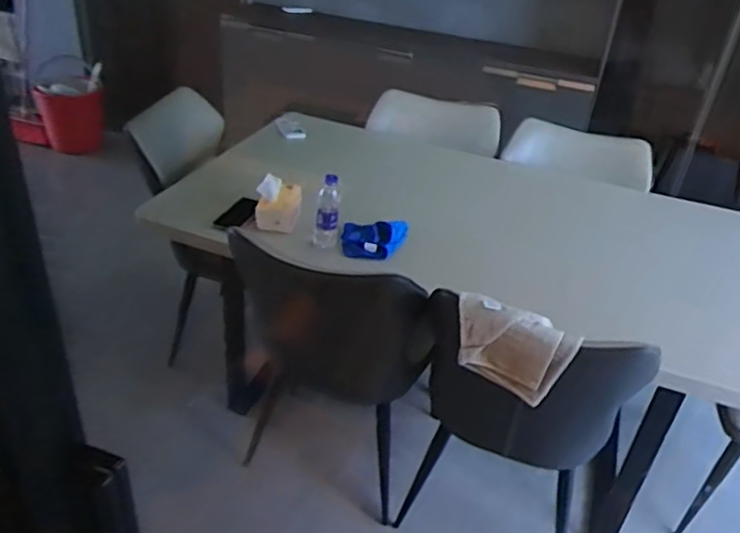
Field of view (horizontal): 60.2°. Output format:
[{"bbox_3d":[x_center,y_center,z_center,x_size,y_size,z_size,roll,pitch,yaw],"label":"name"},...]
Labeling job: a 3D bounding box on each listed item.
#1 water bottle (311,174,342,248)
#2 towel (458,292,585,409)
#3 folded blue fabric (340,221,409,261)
[{"bbox_3d":[-0.102,-0.131,1.519,0.057,0.162,0.066,6,34,-1],"label":"water bottle"},{"bbox_3d":[0.268,0.151,1.202,0.212,0.144,0.097,13,34,9],"label":"towel"},{"bbox_3d":[0.012,-0.069,1.553,0.155,0.061,0.113,6,34,-1],"label":"folded blue fabric"}]

